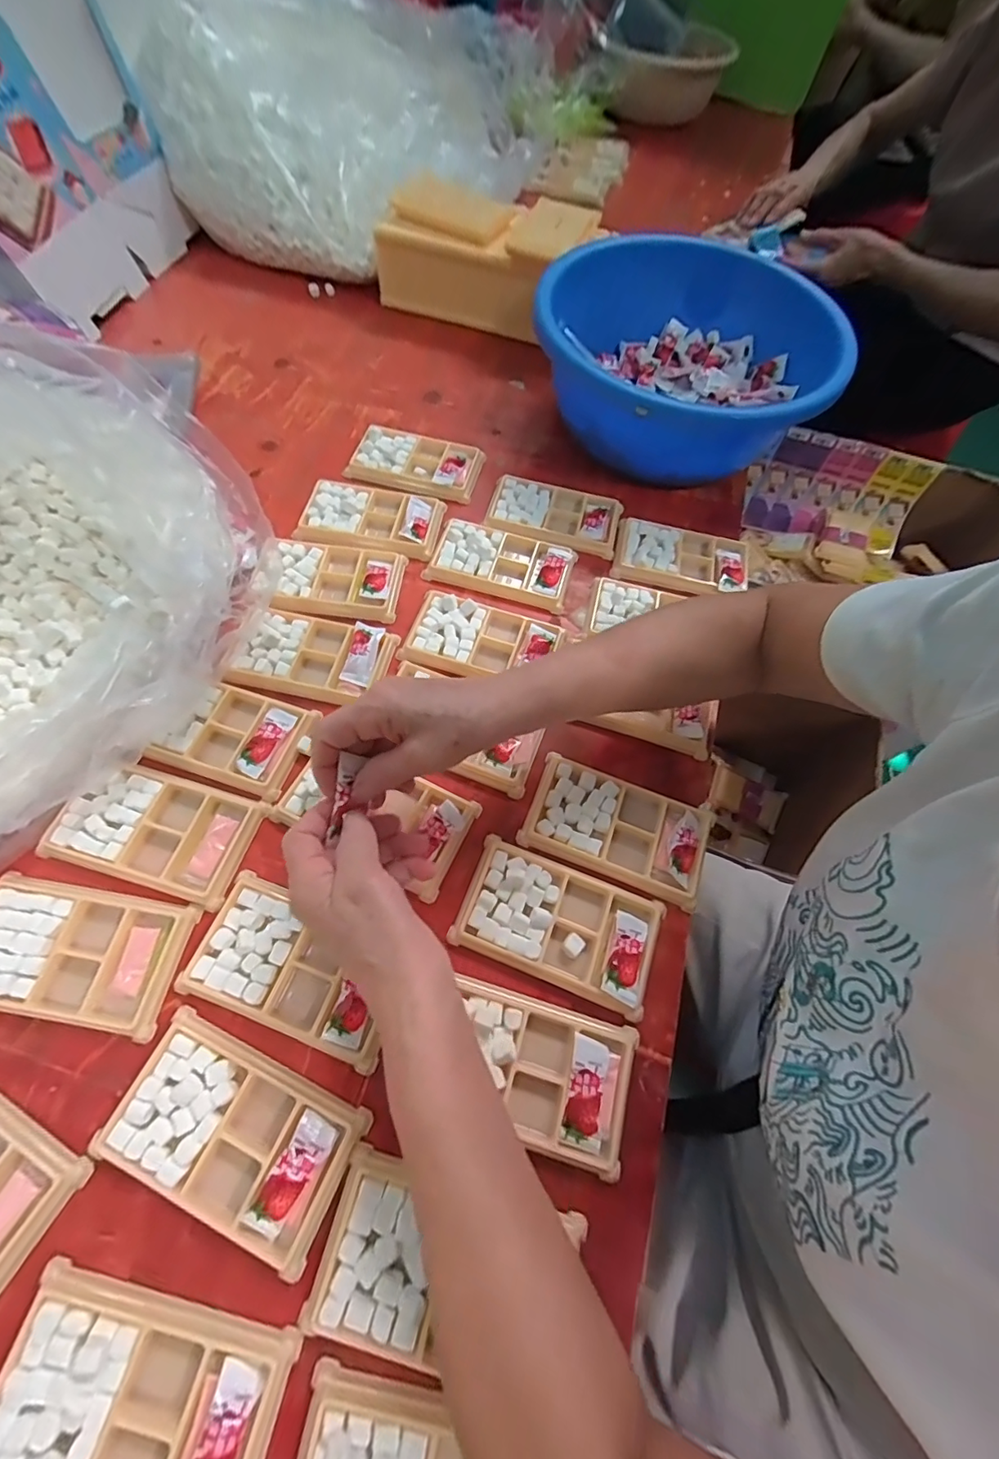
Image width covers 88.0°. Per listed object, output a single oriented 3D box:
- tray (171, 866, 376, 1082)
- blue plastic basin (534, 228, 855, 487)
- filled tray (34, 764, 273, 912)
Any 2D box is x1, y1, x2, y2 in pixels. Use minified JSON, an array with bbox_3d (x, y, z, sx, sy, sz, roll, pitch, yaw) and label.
[{"bbox_3d":[-0.131,0.155,0.337,0.134,0.014,0.075,21,64,7],"label":"tray"},{"bbox_3d":[0.190,-0.393,0.568,0.284,0.117,0.293,1,64,-3],"label":"blue plastic basin"},{"bbox_3d":[-0.245,0.071,0.375,0.127,0.015,0.079,17,64,5],"label":"filled tray"}]

